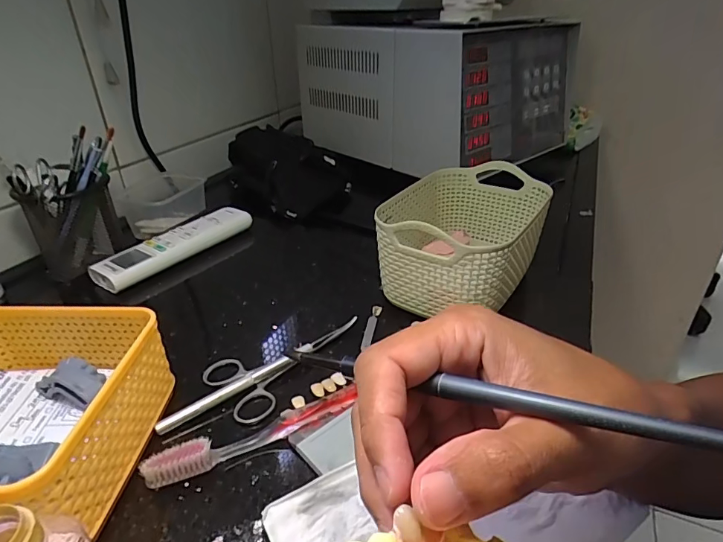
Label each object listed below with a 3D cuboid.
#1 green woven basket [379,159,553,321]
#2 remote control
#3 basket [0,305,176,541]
[{"bbox_3d":[0.091,-0.028,0.407,0.115,0.089,0.168,18,36,29],"label":"green woven basket"},{"bbox_3d":[-0.197,-0.029,0.483,0.045,0.026,0.173,19,34,27],"label":"remote control"},{"bbox_3d":[-0.199,0.082,0.258,0.135,0.057,0.129,1,31,4],"label":"basket"}]

